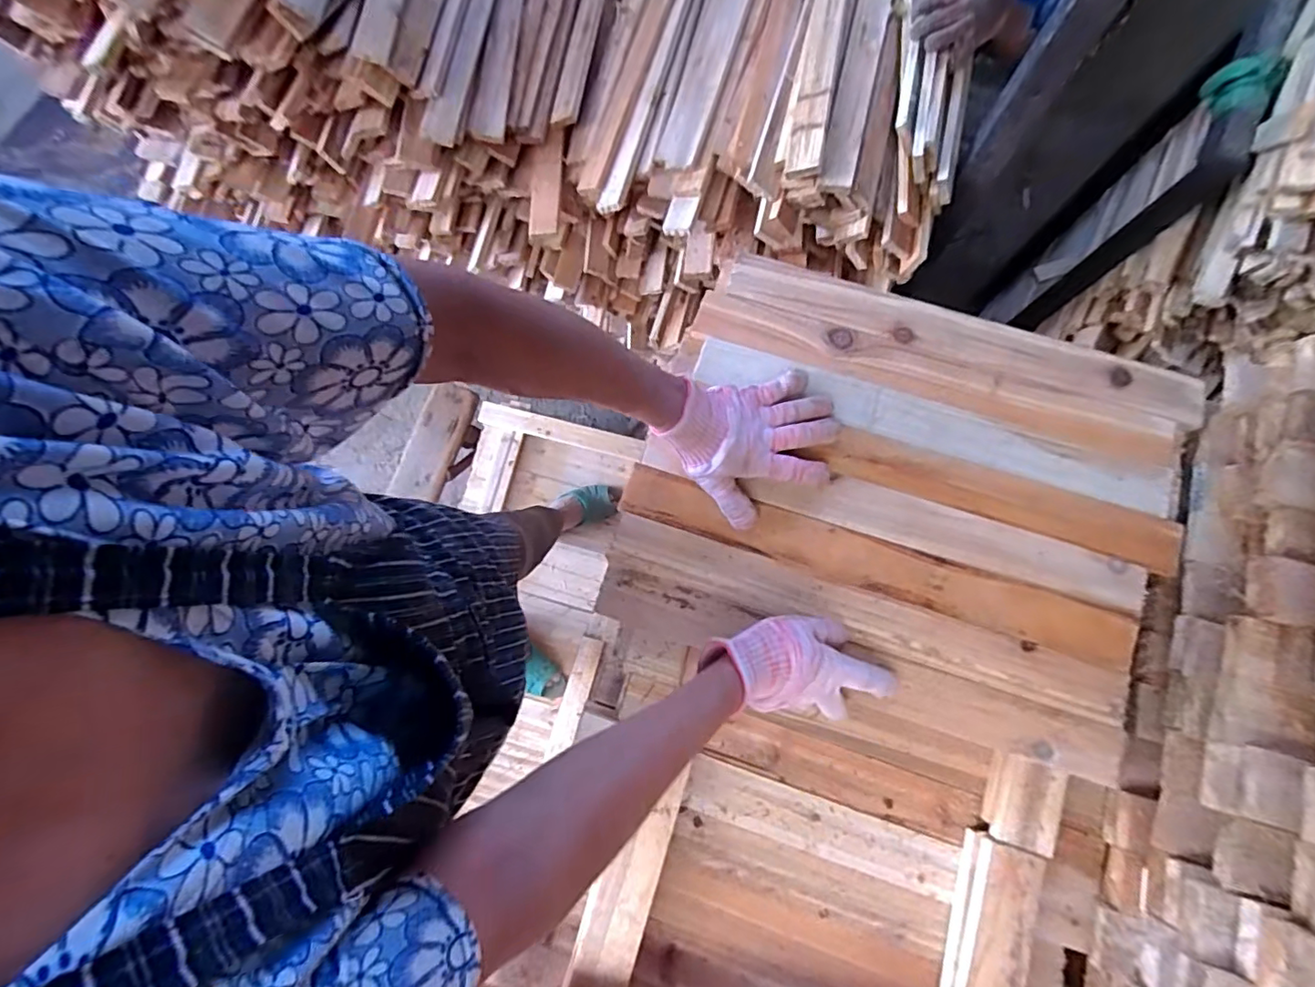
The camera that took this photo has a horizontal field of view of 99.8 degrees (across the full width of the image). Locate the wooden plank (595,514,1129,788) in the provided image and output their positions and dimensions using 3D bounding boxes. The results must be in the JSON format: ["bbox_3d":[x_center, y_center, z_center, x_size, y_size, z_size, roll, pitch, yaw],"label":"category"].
[{"bbox_3d":[0.188,0.144,0.534,0.492,0.016,0.105,18,78,5],"label":"wooden plank"}]

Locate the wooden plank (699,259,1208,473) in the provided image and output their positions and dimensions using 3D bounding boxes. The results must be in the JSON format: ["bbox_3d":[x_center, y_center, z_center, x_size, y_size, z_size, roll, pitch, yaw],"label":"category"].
[{"bbox_3d":[0.299,-0.145,0.582,0.498,0.017,0.109,18,78,3],"label":"wooden plank"}]

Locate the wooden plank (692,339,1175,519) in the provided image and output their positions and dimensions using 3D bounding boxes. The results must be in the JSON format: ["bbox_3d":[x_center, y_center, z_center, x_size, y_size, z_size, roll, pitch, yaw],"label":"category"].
[{"bbox_3d":[0.272,-0.068,0.564,0.478,0.017,0.050,18,78,5],"label":"wooden plank"}]

